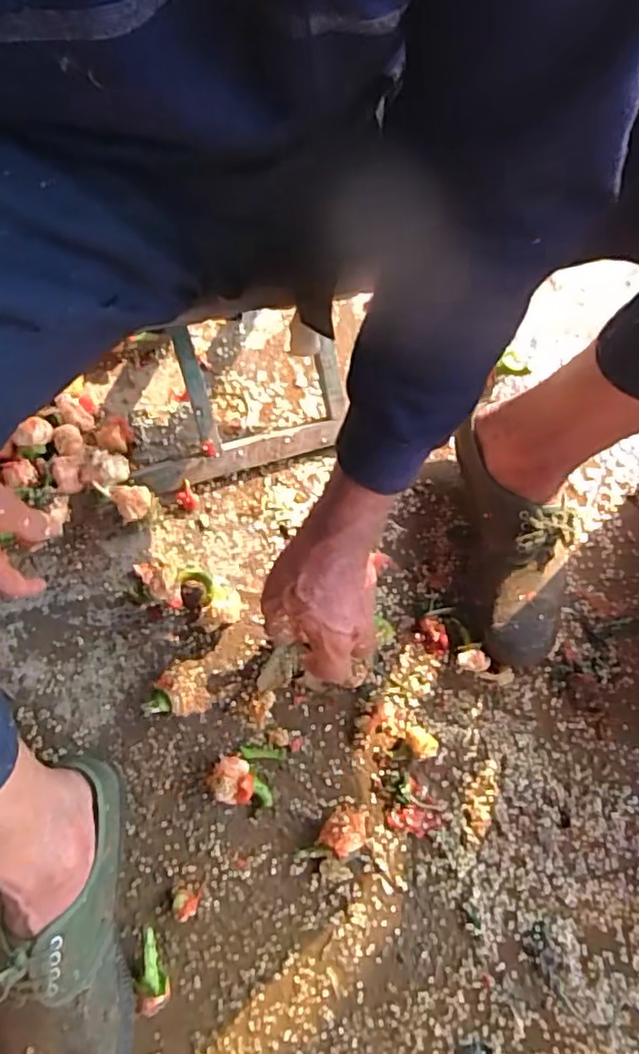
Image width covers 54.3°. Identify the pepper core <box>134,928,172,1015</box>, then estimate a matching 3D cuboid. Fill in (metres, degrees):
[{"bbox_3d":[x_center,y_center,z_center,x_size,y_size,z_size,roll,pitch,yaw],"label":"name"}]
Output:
[{"bbox_3d":[-0.133,0.347,0.489,0.024,0.019,0.061,-8,83,-4],"label":"pepper core"}]

